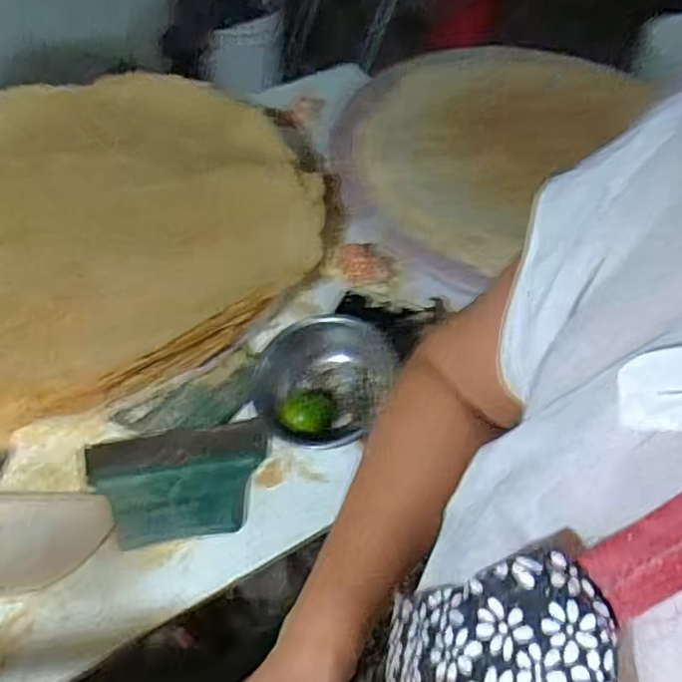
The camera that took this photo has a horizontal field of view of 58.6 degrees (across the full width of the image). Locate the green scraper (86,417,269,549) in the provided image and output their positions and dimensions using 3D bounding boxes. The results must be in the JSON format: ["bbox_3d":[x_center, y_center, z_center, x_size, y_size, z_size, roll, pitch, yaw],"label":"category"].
[{"bbox_3d":[-0.176,0.150,0.661,0.192,0.013,0.128,-7,54,-7],"label":"green scraper"}]

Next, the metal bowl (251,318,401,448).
[{"bbox_3d":[-0.015,0.048,0.709,0.170,0.055,0.147,-14,55,-11],"label":"metal bowl"}]

